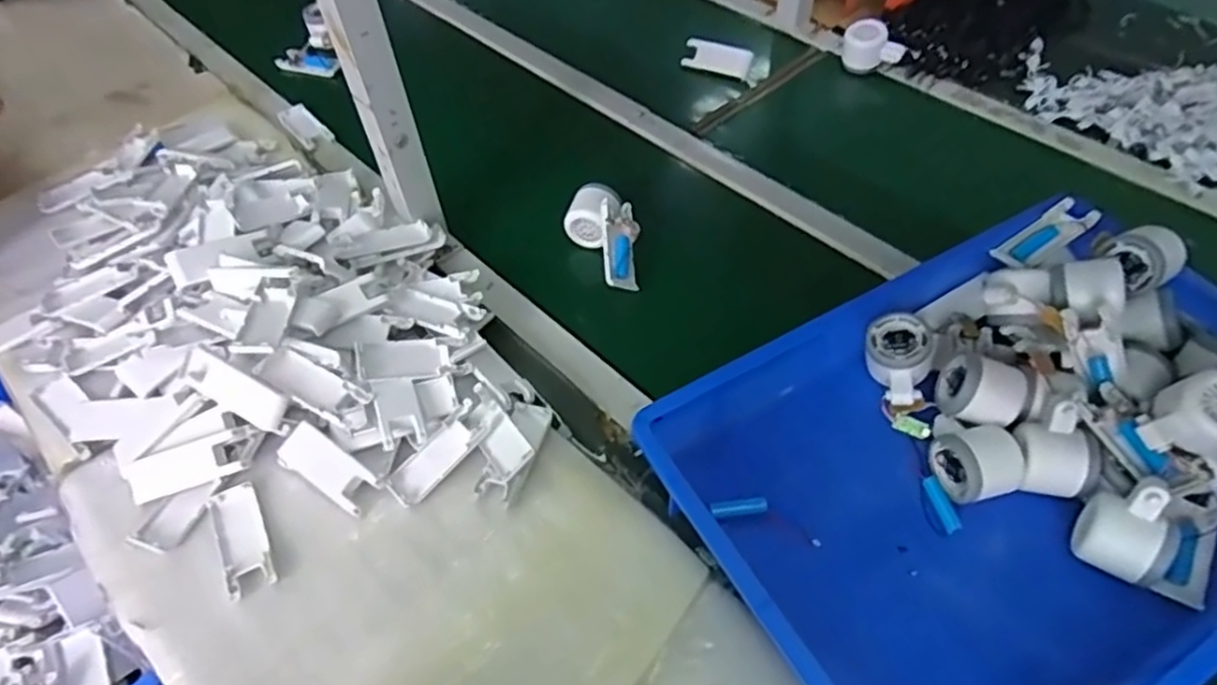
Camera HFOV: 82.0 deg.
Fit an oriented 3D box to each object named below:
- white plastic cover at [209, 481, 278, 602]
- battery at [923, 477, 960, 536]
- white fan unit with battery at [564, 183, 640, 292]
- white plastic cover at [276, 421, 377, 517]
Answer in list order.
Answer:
[{"bbox_3d":[-0.317,0.168,0.604,0.039,0.009,0.100,-24,55,-16],"label":"white plastic cover"},{"bbox_3d":[0.287,0.140,0.604,0.013,0.010,0.048,-12,53,-7],"label":"battery"},{"bbox_3d":[-0.006,-0.119,0.790,0.079,0.056,0.119,-4,52,-1],"label":"white fan unit with battery"},{"bbox_3d":[-0.252,0.113,0.628,0.096,0.011,0.042,29,76,17],"label":"white plastic cover"}]

